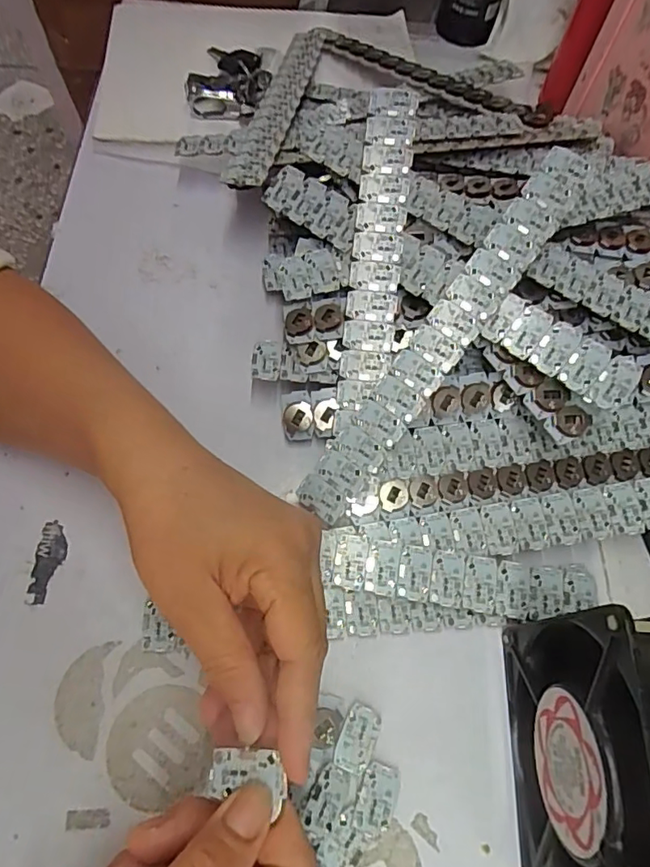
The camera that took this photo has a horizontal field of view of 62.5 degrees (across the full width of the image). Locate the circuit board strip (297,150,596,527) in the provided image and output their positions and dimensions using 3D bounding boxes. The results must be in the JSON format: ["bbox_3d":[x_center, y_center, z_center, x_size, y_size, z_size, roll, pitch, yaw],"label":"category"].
[{"bbox_3d":[0.068,-0.056,0.310,0.030,0.008,0.249,37,91,13],"label":"circuit board strip"}]

